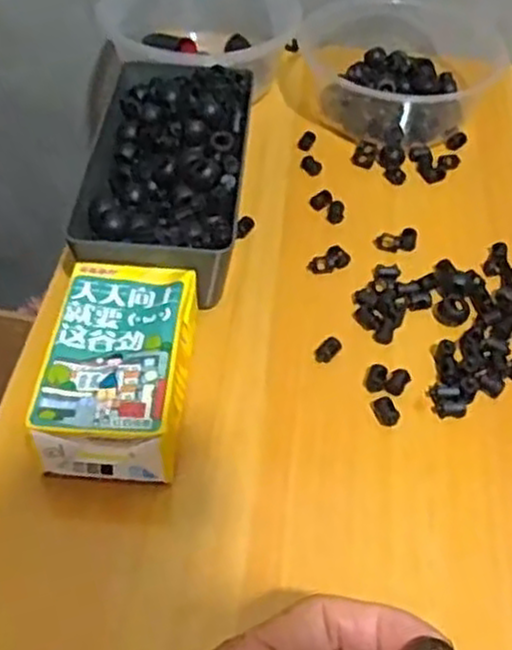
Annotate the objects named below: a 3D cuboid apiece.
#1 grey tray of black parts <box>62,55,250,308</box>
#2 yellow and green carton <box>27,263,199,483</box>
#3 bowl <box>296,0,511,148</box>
[{"bbox_3d":[-0.054,-0.092,0.470,0.091,0.058,0.182,6,46,-1],"label":"grey tray of black parts"},{"bbox_3d":[-0.067,0.022,0.381,0.063,0.043,0.104,5,46,-1],"label":"yellow and green carton"},{"bbox_3d":[0.106,-0.196,0.587,0.160,0.049,0.156,13,46,6],"label":"bowl"}]

